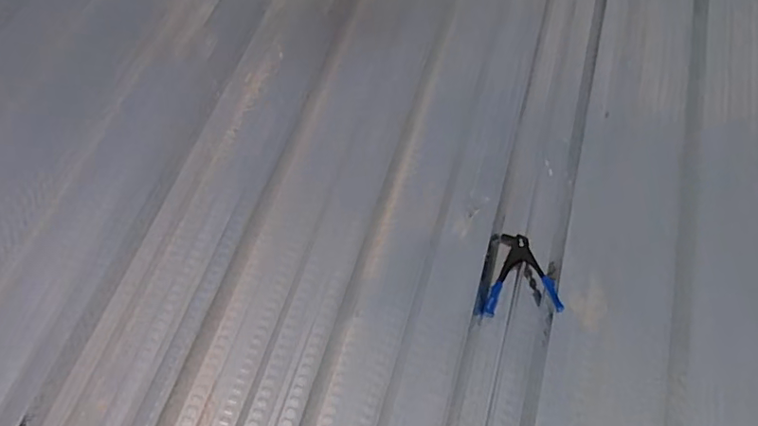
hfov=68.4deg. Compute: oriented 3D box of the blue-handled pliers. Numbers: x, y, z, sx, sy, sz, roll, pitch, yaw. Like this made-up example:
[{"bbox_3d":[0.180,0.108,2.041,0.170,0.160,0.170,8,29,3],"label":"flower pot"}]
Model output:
[{"bbox_3d":[0.379,0.163,1.523,0.197,0.024,0.230,-3,63,1],"label":"blue-handled pliers"}]

